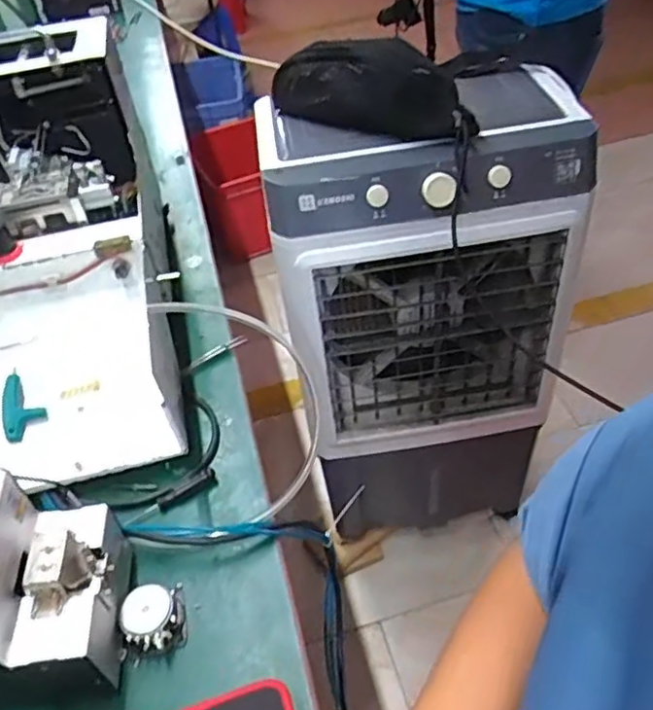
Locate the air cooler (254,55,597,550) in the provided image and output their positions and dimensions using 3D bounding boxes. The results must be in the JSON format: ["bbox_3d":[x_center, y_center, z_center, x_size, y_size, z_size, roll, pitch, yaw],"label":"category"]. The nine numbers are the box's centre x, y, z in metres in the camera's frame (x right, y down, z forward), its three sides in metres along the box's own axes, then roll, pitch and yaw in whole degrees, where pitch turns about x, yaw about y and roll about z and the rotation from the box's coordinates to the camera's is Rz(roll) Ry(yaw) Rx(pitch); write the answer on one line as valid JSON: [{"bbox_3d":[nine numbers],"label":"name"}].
[{"bbox_3d":[0.152,-0.018,1.086,0.403,0.779,0.262,-8,45,-1],"label":"air cooler"}]

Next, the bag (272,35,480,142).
[{"bbox_3d":[0.051,-0.344,0.822,0.282,0.104,0.076,11,47,18],"label":"bag"}]

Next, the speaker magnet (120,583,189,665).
[{"bbox_3d":[-0.145,0.217,0.529,0.052,0.029,0.054,-15,45,-8],"label":"speaker magnet"}]

